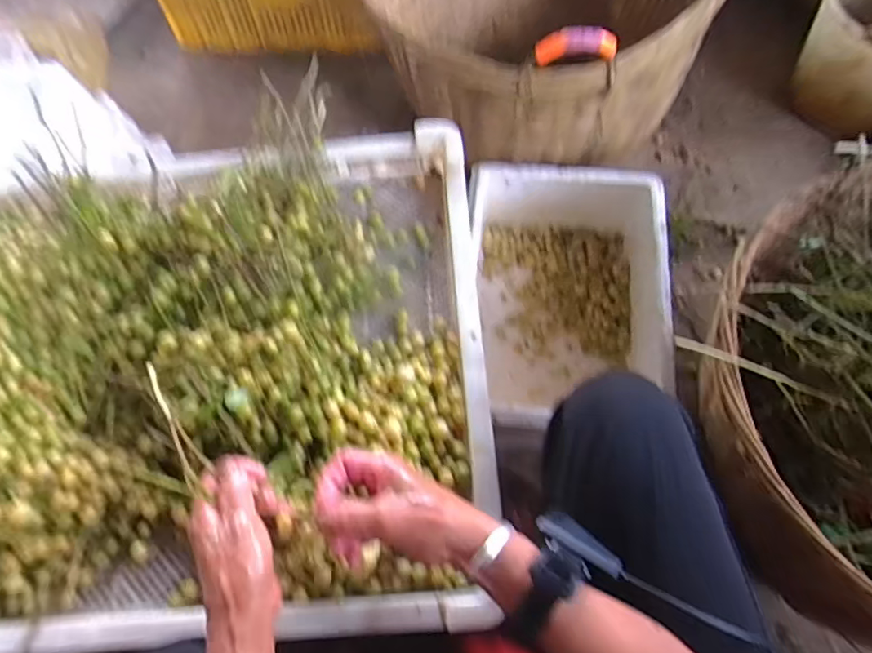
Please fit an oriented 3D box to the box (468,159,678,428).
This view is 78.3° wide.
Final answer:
[{"bbox_3d":[0.204,-0.074,0.900,0.291,0.191,0.370,3,67,4],"label":"box"}]

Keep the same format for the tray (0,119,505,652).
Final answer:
[{"bbox_3d":[-0.316,0.024,0.614,0.732,0.099,0.585,-1,67,2],"label":"tray"}]

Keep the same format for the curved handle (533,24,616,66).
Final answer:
[{"bbox_3d":[0.183,-0.364,0.691,0.101,0.038,0.038,0,67,2],"label":"curved handle"}]

